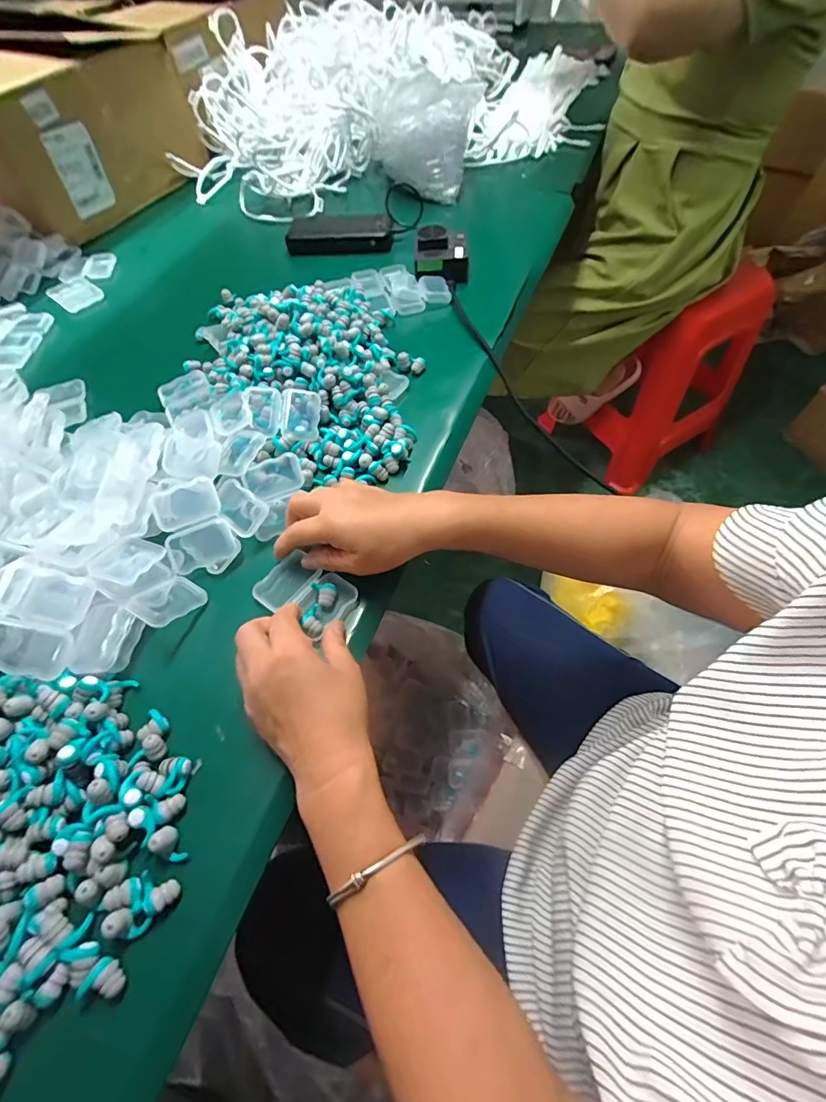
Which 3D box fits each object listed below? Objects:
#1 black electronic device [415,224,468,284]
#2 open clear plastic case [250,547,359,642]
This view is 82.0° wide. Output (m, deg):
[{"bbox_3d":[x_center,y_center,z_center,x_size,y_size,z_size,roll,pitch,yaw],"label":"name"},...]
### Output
[{"bbox_3d":[0.040,-0.404,0.649,0.071,0.043,0.064,1,57,4],"label":"black electronic device"},{"bbox_3d":[-0.087,0.037,0.395,0.074,0.022,0.050,29,63,20],"label":"open clear plastic case"}]

